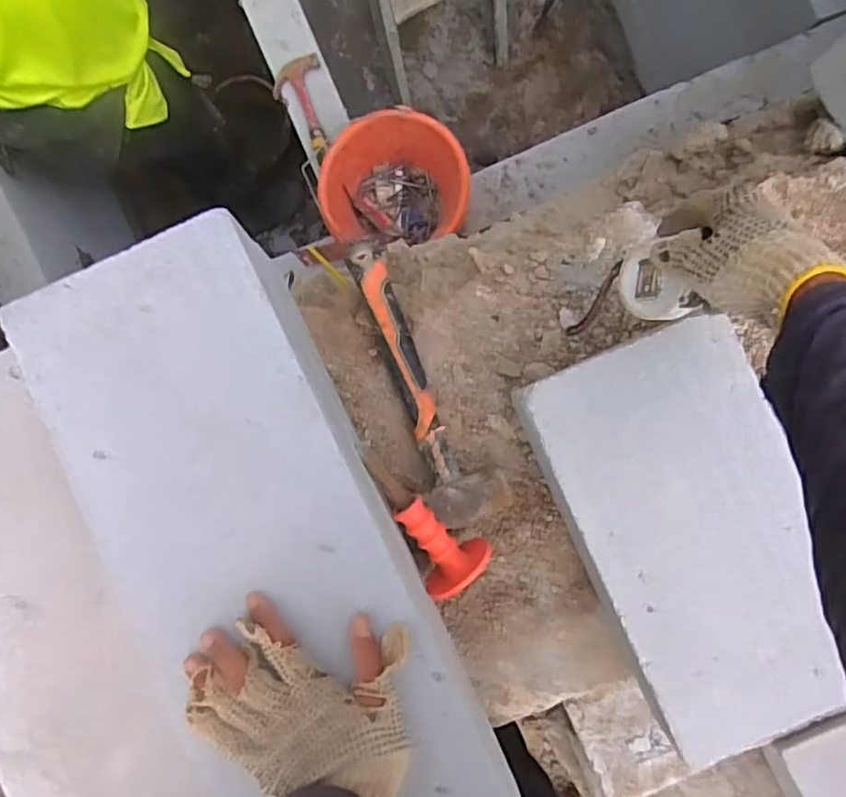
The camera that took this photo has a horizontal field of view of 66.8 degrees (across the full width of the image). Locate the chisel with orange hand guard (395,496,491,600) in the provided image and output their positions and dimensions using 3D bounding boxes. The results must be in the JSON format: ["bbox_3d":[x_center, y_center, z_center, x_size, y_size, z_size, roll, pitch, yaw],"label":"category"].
[{"bbox_3d":[0.013,0.143,0.642,0.073,0.057,0.091,-40,95,3],"label":"chisel with orange hand guard"}]

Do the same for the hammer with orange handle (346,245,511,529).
[{"bbox_3d":[-0.002,-0.013,0.667,0.082,0.055,0.305,-23,96,2],"label":"hammer with orange handle"}]

